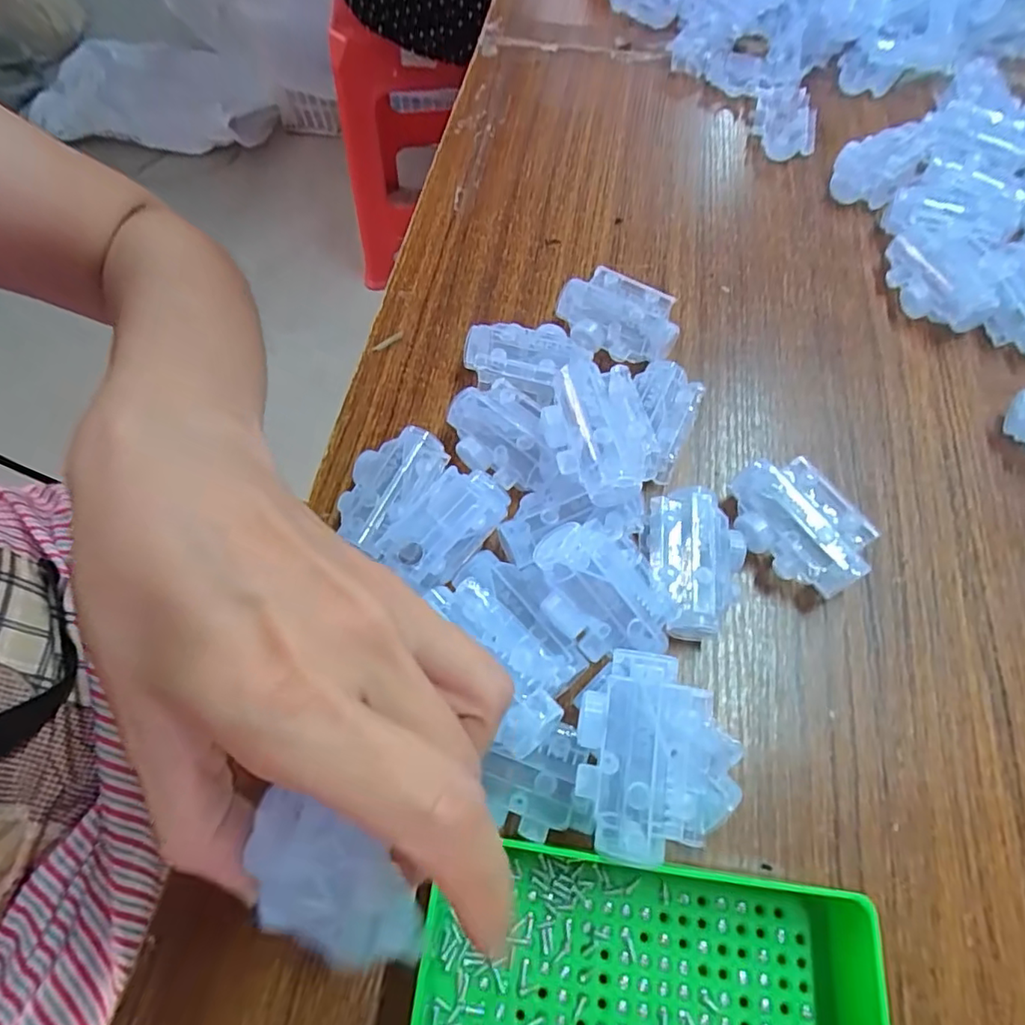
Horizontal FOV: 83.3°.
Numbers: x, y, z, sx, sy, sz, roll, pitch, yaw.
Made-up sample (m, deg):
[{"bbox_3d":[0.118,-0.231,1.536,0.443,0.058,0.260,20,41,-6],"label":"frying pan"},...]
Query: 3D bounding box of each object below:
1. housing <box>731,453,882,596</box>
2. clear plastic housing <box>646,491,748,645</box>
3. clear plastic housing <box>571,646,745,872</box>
[{"bbox_3d":[0.134,0.008,0.276,0.044,0.028,0.067,-25,66,-11],"label":"housing"},{"bbox_3d":[0.084,0.024,0.269,0.046,0.031,0.065,10,65,6],"label":"clear plastic housing"},{"bbox_3d":[0.050,0.086,0.204,0.051,0.021,0.066,7,64,5],"label":"clear plastic housing"}]

